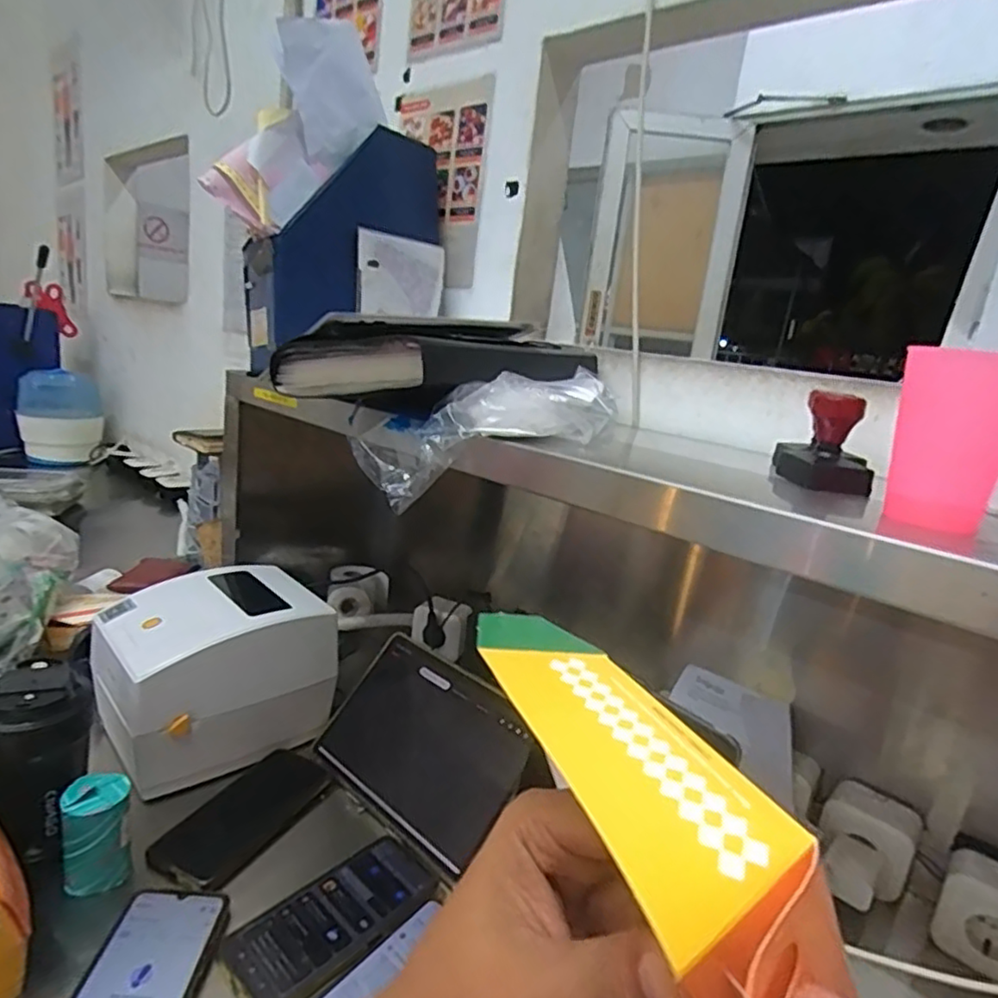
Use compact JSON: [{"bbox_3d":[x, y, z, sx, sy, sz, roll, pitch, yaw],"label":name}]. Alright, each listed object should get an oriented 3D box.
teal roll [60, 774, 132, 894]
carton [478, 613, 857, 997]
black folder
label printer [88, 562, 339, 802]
[{"bbox_3d":[-0.342,0.284,0.544,0.047,0.087,0.039,-3,16,-34],"label":"teal roll"},{"bbox_3d":[0.035,0.076,0.187,0.046,0.028,0.129,-1,27,-30],"label":"carton"},{"bbox_3d":[-0.060,-0.161,0.772,0.273,0.092,0.316,16,17,35],"label":"black folder"},{"bbox_3d":[-0.321,0.190,0.726,0.217,0.160,0.171,-7,19,-44],"label":"label printer"}]

